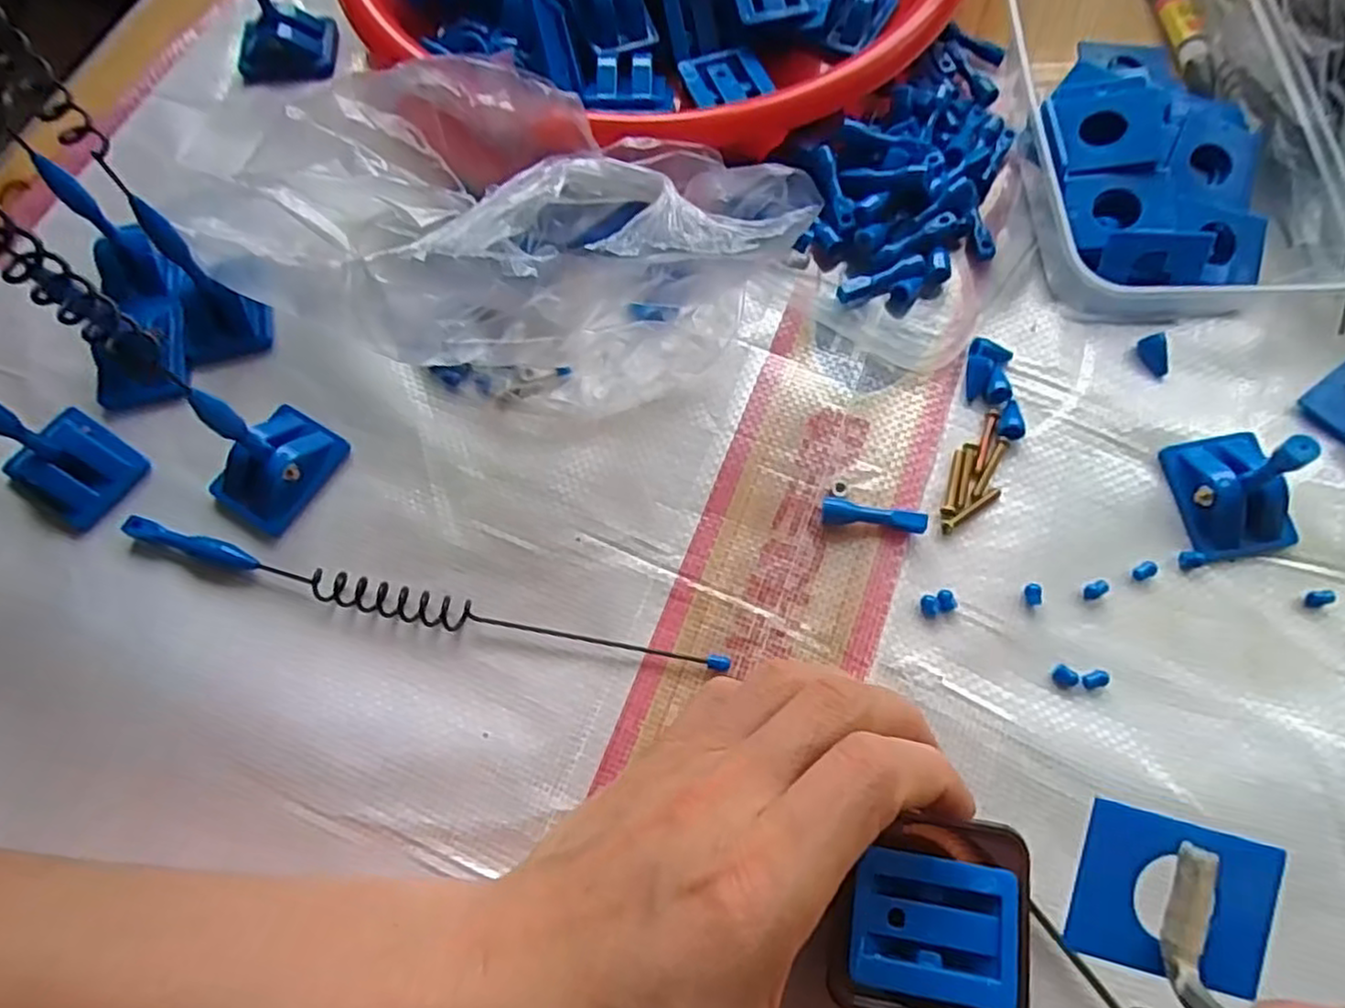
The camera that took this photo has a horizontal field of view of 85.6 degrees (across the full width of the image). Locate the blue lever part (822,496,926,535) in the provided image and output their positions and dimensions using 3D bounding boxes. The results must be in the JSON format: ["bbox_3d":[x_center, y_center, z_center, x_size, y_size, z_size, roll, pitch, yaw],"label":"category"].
[{"bbox_3d":[0.074,0.004,0.264,0.037,0.009,0.011,7,70,5],"label":"blue lever part"}]

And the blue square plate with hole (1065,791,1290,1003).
[{"bbox_3d":[0.105,0.082,0.151,0.039,0.004,0.031,15,82,6],"label":"blue square plate with hole"}]

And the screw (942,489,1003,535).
[{"bbox_3d":[0.110,0.001,0.267,0.027,0.004,0.005,-36,72,-10],"label":"screw"}]

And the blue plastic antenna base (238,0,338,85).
[{"bbox_3d":[-0.189,-0.230,0.333,0.044,0.051,0.034,-2,70,1],"label":"blue plastic antenna base"}]

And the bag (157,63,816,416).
[{"bbox_3d":[-0.073,-0.103,0.275,0.229,0.074,0.110,12,71,7],"label":"bag"}]

